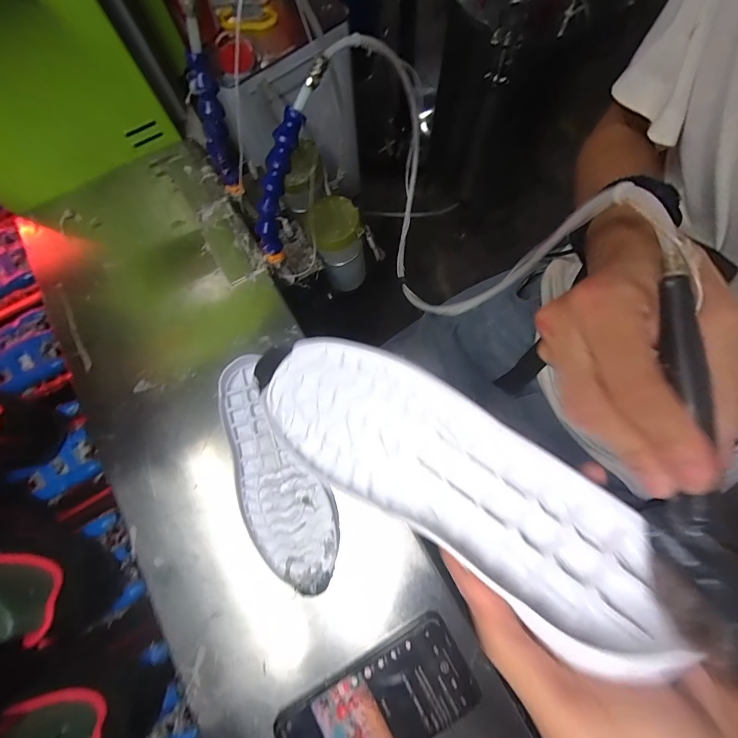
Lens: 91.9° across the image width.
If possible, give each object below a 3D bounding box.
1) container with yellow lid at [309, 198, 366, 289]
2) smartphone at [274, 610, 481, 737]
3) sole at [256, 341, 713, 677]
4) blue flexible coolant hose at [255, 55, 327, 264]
[{"bbox_3d":[-0.044,-0.176,0.511,0.069,0.122,0.074,-17,73,-4],"label":"container with yellow lid"},{"bbox_3d":[0.007,0.279,0.295,0.159,0.014,0.074,-29,75,-7],"label":"smartphone"},{"bbox_3d":[0.038,0.052,0.206,0.236,0.030,0.087,31,78,23],"label":"sole"},{"bbox_3d":[-0.085,-0.192,0.350,0.020,0.040,0.189,31,122,10],"label":"blue flexible coolant hose"}]

